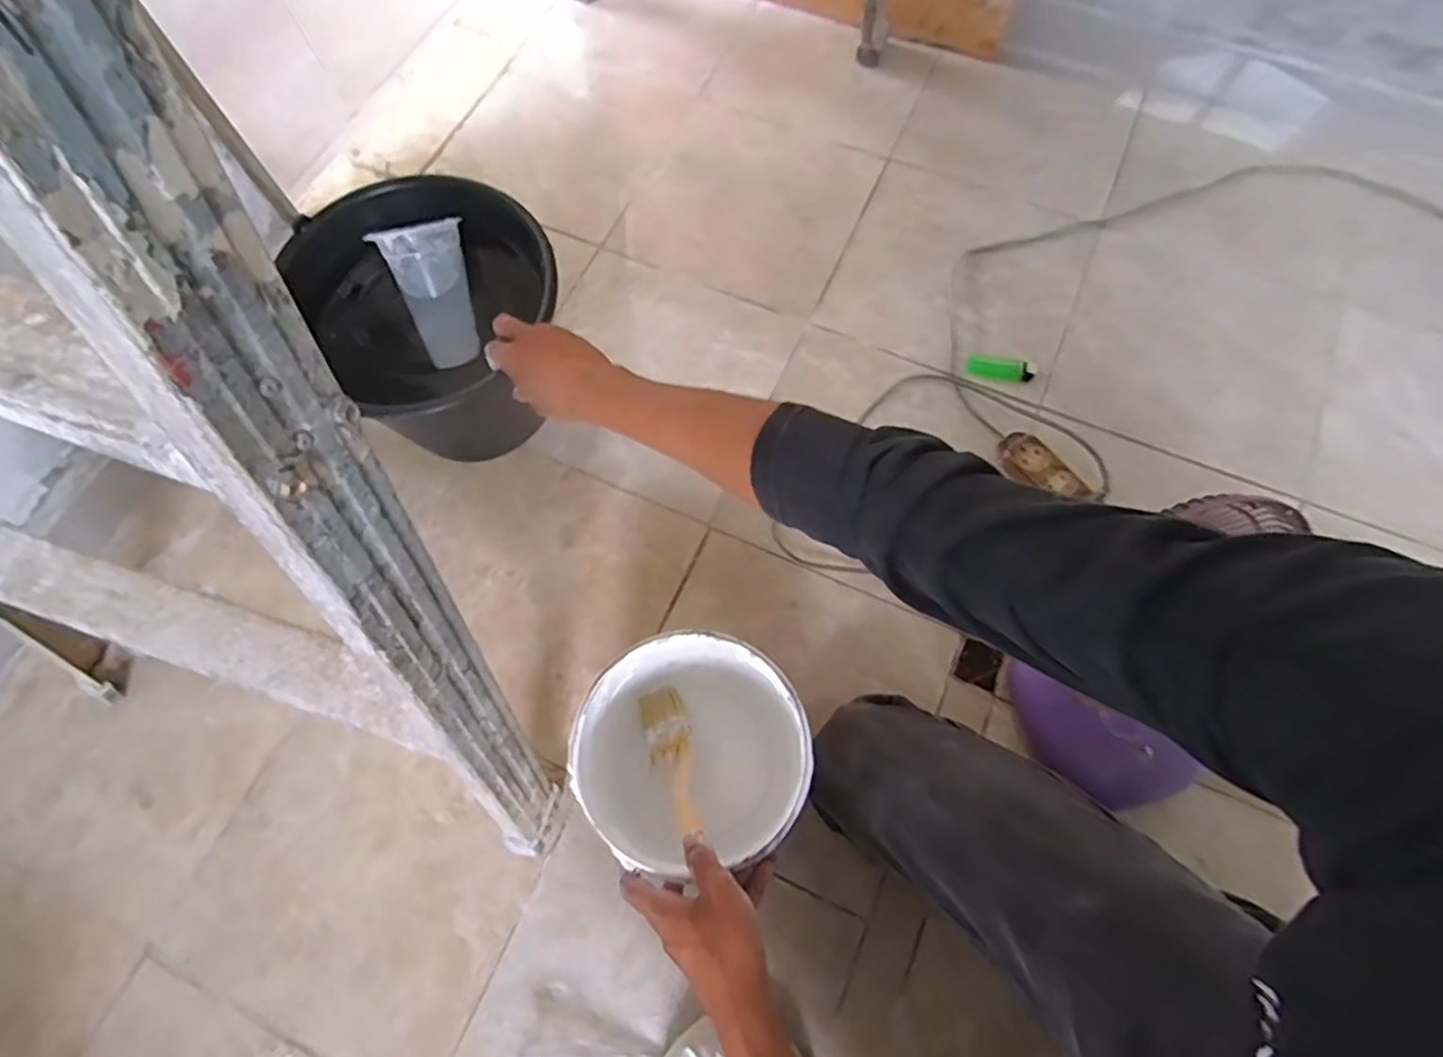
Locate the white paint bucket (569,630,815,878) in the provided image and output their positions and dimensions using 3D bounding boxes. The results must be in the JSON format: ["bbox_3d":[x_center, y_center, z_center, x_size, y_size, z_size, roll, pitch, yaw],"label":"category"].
[{"bbox_3d":[-0.022,0.201,0.608,0.181,0.191,0.159,-9,70,-1],"label":"white paint bucket"}]

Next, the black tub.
[{"bbox_3d":[-0.298,-0.218,0.758,0.242,0.202,0.228,0,70,1],"label":"black tub"}]

